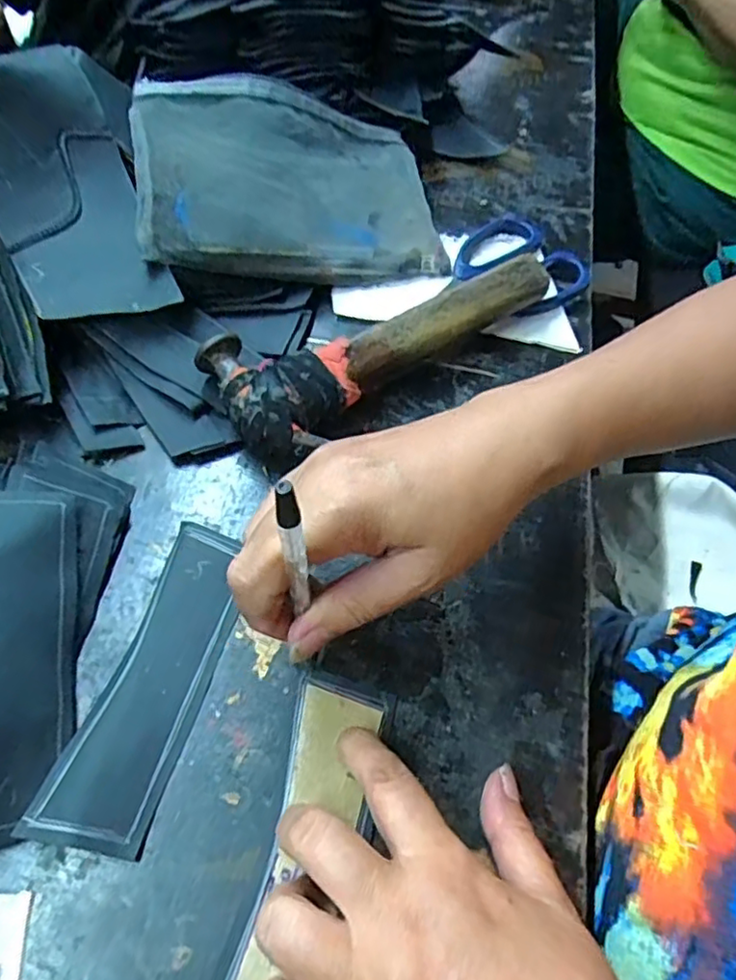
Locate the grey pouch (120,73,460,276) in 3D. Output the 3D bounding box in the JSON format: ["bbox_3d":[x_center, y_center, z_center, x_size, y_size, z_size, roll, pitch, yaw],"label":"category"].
[{"bbox_3d":[-0.047,-0.204,0.428,0.201,0.022,0.123,-6,86,-28],"label":"grey pouch"}]

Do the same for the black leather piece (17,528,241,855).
[{"bbox_3d":[-0.098,0.085,0.302,0.047,0.009,0.149,15,59,6],"label":"black leather piece"}]

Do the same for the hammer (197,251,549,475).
[{"bbox_3d":[0.011,-0.095,0.398,0.219,0.043,0.079,-32,65,-20],"label":"hammer"}]

